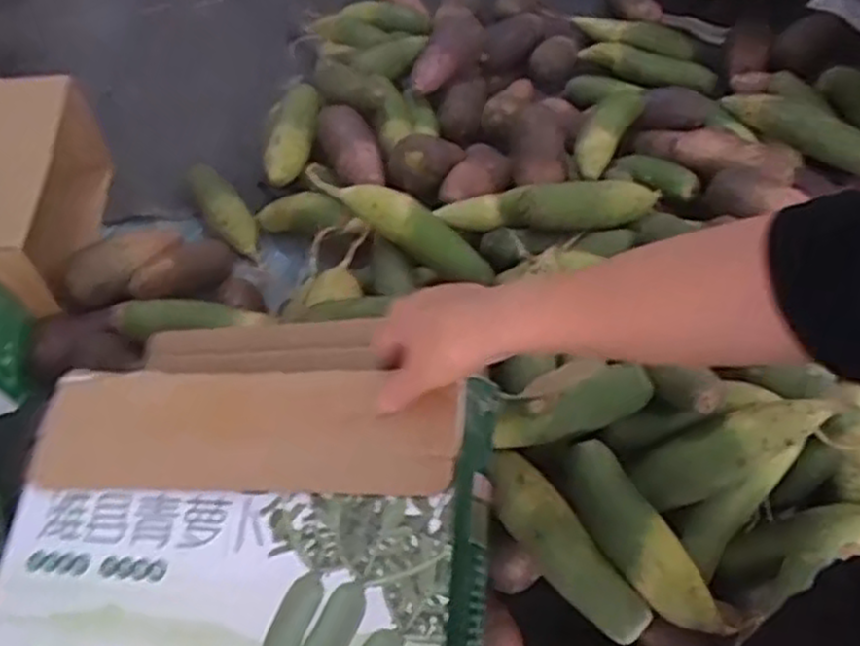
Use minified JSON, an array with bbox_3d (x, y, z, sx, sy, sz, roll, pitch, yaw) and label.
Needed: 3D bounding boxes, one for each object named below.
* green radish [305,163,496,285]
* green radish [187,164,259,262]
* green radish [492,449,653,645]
[{"bbox_3d":[-0.036,-0.114,0.883,0.250,0.071,0.047,24,56,20],"label":"green radish"},{"bbox_3d":[-0.291,-0.159,1.069,0.058,0.049,0.170,-35,80,-23],"label":"green radish"},{"bbox_3d":[0.116,0.202,0.679,0.048,0.046,0.190,-33,72,-22],"label":"green radish"}]

